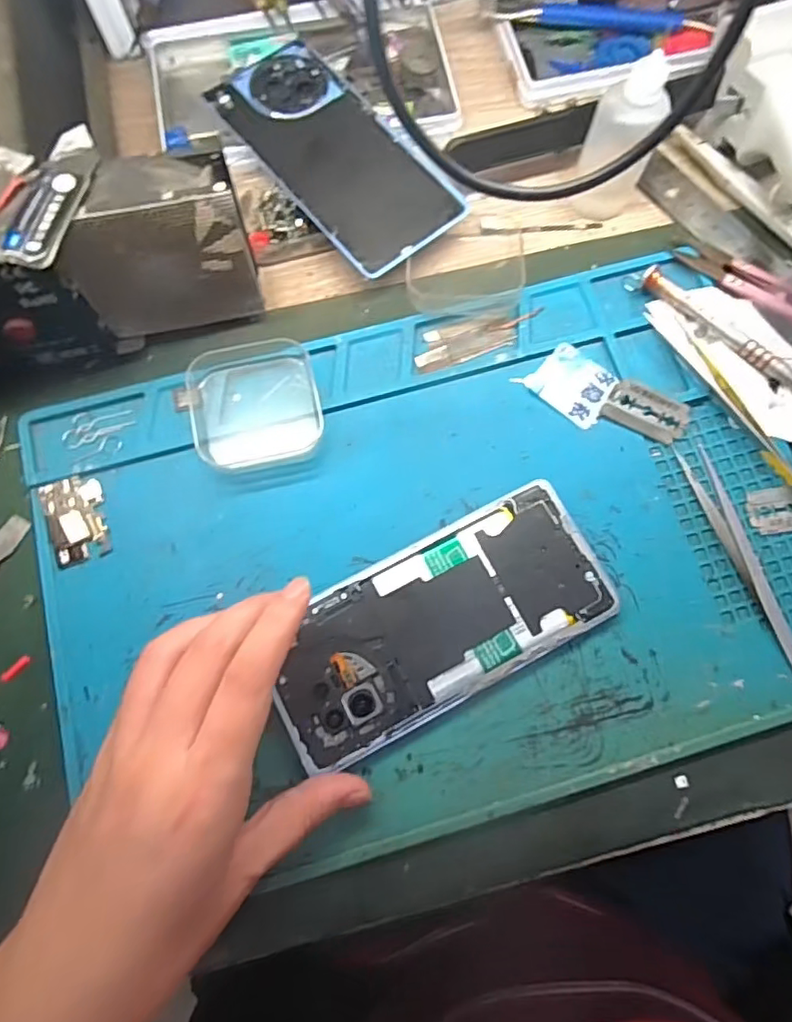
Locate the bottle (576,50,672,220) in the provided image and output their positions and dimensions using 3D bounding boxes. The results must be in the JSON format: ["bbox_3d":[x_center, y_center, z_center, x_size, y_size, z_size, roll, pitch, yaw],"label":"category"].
[{"bbox_3d":[0.121,-0.195,0.305,0.032,0.068,0.027,-29,79,-6],"label":"bottle"}]

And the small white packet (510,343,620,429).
[{"bbox_3d":[0.093,-0.069,0.307,0.043,0.004,0.034,38,80,8],"label":"small white packet"}]

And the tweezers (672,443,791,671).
[{"bbox_3d":[0.169,0.025,0.278,0.008,0.017,0.125,-21,78,-5],"label":"tweezers"}]

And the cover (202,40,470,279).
[{"bbox_3d":[-0.036,-0.204,0.332,0.073,0.012,0.157,-38,80,-8],"label":"cover"}]

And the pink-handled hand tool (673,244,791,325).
[{"bbox_3d":[0.200,-0.123,0.317,0.095,0.004,0.022,36,79,7],"label":"pink-handled hand tool"}]

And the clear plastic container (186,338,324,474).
[{"bbox_3d":[-0.071,-0.054,0.296,0.062,0.018,0.061,-14,77,-3],"label":"clear plastic container"}]

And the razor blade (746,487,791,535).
[{"bbox_3d":[0.198,-0.002,0.291,0.041,0.004,0.022,-10,76,4],"label":"razor blade"}]

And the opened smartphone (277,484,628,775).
[{"bbox_3d":[0.020,0.053,0.272,0.160,0.004,0.073,-31,79,-8],"label":"opened smartphone"}]

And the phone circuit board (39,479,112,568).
[{"bbox_3d":[-0.159,0.003,0.289,0.028,0.004,0.045,-21,78,-5],"label":"phone circuit board"}]

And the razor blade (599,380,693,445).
[{"bbox_3d":[0.130,-0.052,0.303,0.040,0.004,0.024,24,99,3],"label":"razor blade"}]

